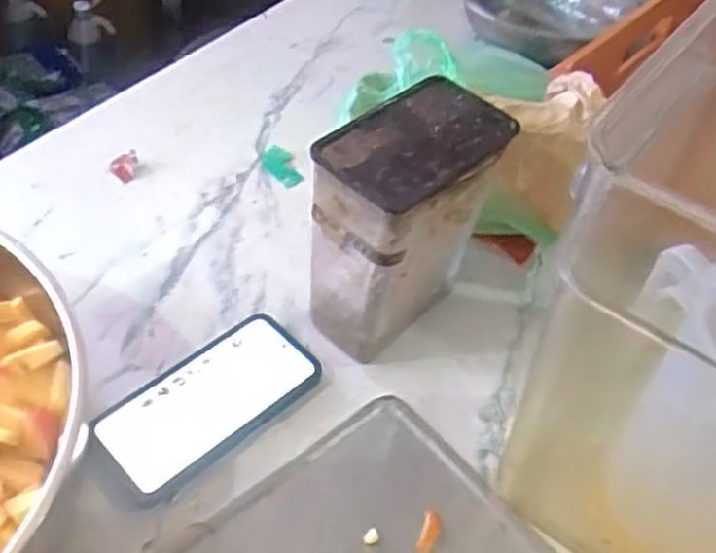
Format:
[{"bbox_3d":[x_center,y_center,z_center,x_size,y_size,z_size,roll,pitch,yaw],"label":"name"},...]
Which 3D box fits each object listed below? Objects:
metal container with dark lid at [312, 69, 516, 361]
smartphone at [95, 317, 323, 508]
[{"bbox_3d":[0.033,-0.035,0.577,0.131,0.179,0.080,-34,59,-31],"label":"metal container with dark lid"},{"bbox_3d":[-0.110,0.092,0.565,0.163,0.016,0.083,-34,59,-31],"label":"smartphone"}]

